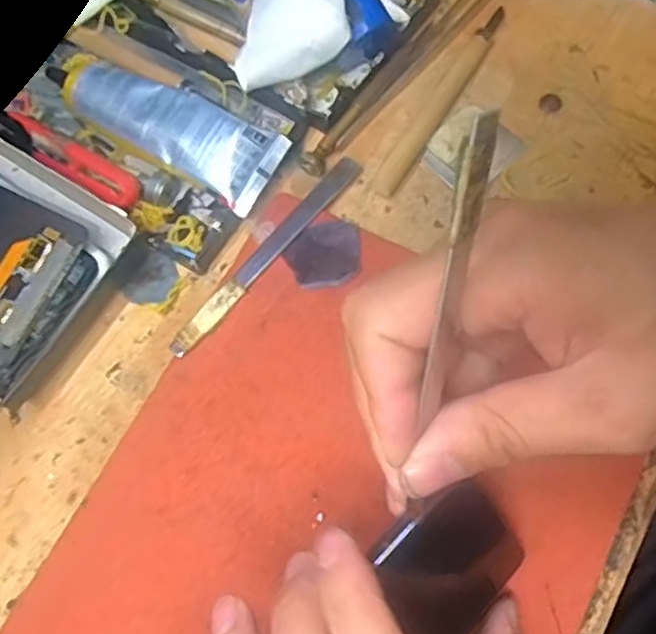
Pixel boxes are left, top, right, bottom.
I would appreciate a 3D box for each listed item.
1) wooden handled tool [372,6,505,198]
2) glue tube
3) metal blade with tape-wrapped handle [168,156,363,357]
[{"bbox_3d":[0.059,-0.112,0.353,0.011,0.013,0.122,31,76,14],"label":"wooden handled tool"},{"bbox_3d":[-0.086,-0.098,0.342,0.131,0.019,0.039,27,75,13],"label":"glue tube"},{"bbox_3d":[-0.028,-0.032,0.330,0.012,0.004,0.128,38,78,15],"label":"metal blade with tape-wrapped handle"}]

